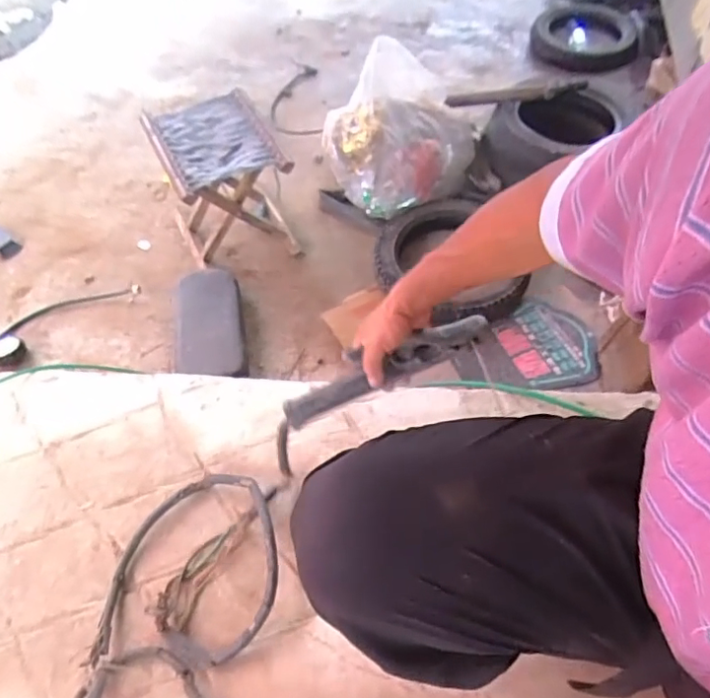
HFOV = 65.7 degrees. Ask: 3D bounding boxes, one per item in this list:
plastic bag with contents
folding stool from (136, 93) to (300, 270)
[{"bbox_3d":[0.143,-0.582,1.421,0.315,0.270,0.433,27,59,14],"label":"plastic bag with contents"},{"bbox_3d":[-0.307,-0.381,1.323,0.248,0.309,0.276,-22,59,-15],"label":"folding stool"}]

